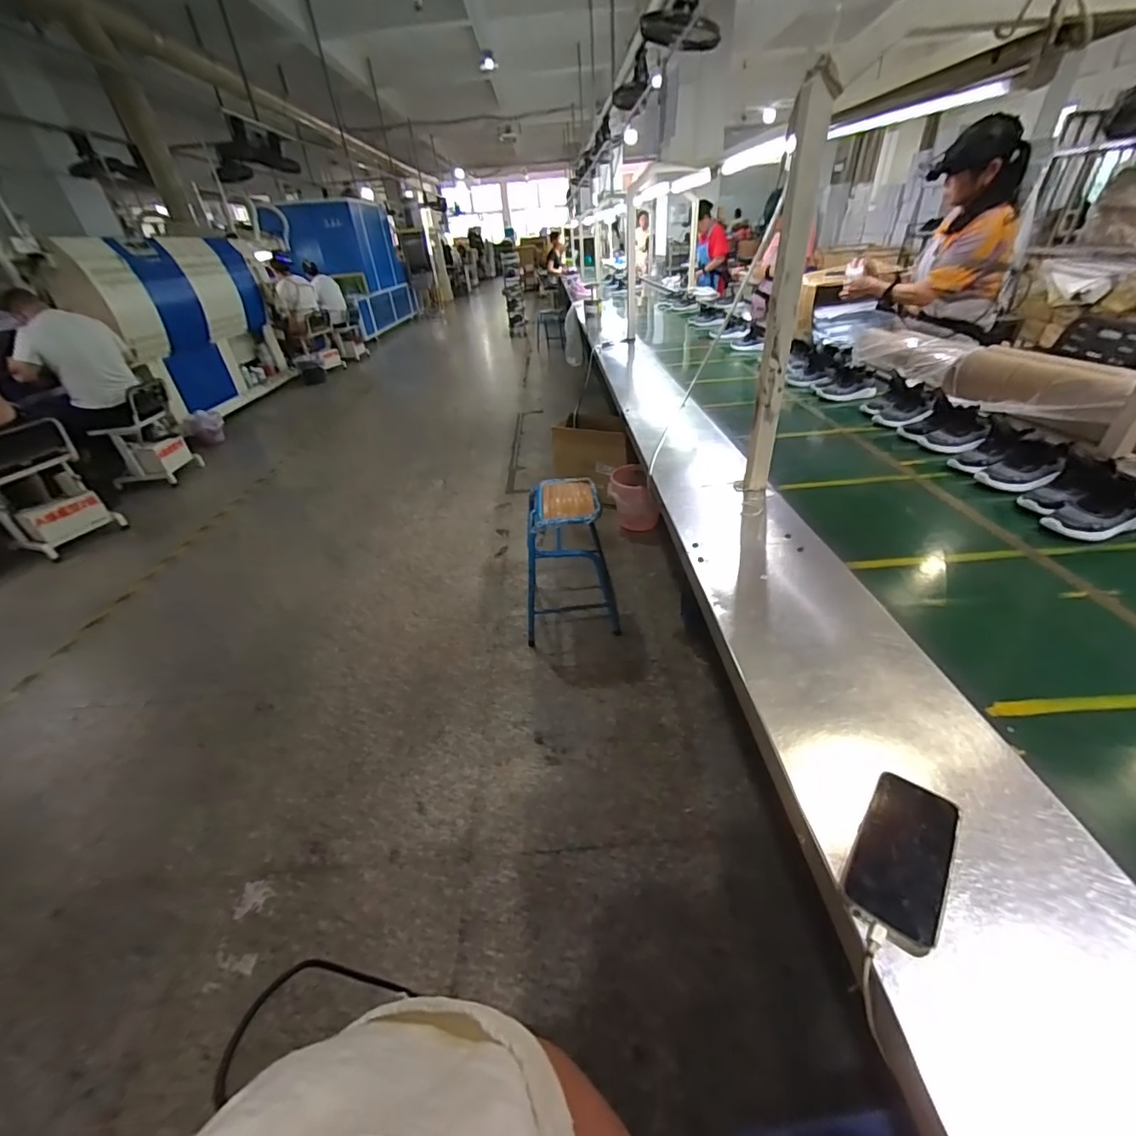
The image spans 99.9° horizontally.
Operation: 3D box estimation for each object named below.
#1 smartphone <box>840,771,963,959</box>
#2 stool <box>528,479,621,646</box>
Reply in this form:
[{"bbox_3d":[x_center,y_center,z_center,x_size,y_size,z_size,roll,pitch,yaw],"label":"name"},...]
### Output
[{"bbox_3d":[0.335,0.283,0.475,0.078,0.013,0.164,22,44,34],"label":"smartphone"},{"bbox_3d":[0.007,-0.033,1.704,0.326,0.488,0.325,-3,35,4],"label":"stool"}]

